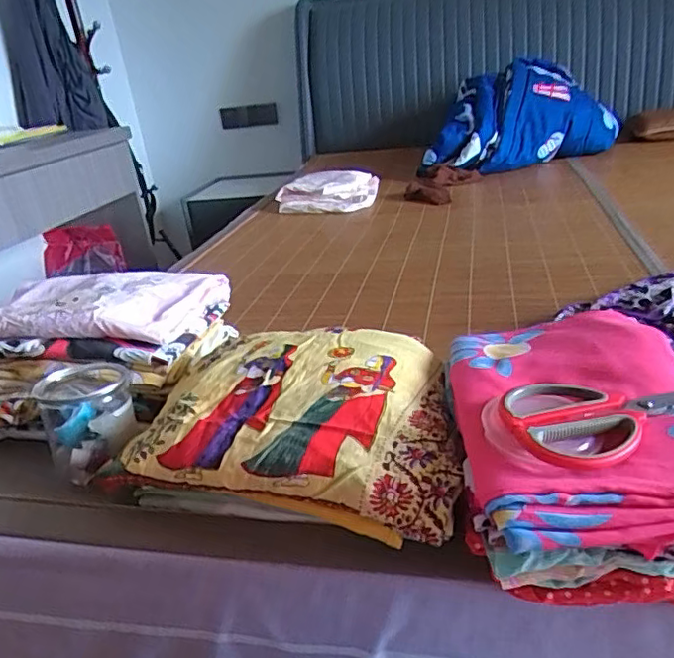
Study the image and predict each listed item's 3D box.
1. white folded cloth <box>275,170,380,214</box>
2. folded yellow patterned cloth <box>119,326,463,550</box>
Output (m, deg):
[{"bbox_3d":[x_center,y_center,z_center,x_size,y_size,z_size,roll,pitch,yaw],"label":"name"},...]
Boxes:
[{"bbox_3d":[-0.024,-0.393,1.693,0.266,0.076,0.254,-1,26,13],"label":"white folded cloth"},{"bbox_3d":[-0.027,0.076,0.544,0.285,0.063,0.205,2,27,19],"label":"folded yellow patterned cloth"}]

